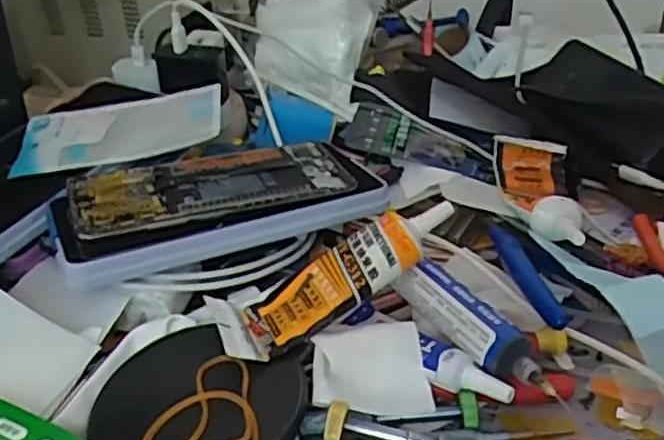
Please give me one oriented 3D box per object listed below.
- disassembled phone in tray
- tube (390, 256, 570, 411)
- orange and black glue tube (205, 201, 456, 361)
[{"bbox_3d":[-0.065,-0.011,0.413,0.183,0.025,0.099,-15,33,-18],"label":"disassembled phone in tray"},{"bbox_3d":[0.068,0.054,0.337,0.019,0.029,0.097,-22,36,-27],"label":"tube"},{"bbox_3d":[0.003,0.026,0.348,0.126,0.021,0.041,-30,35,-3],"label":"orange and black glue tube"}]

